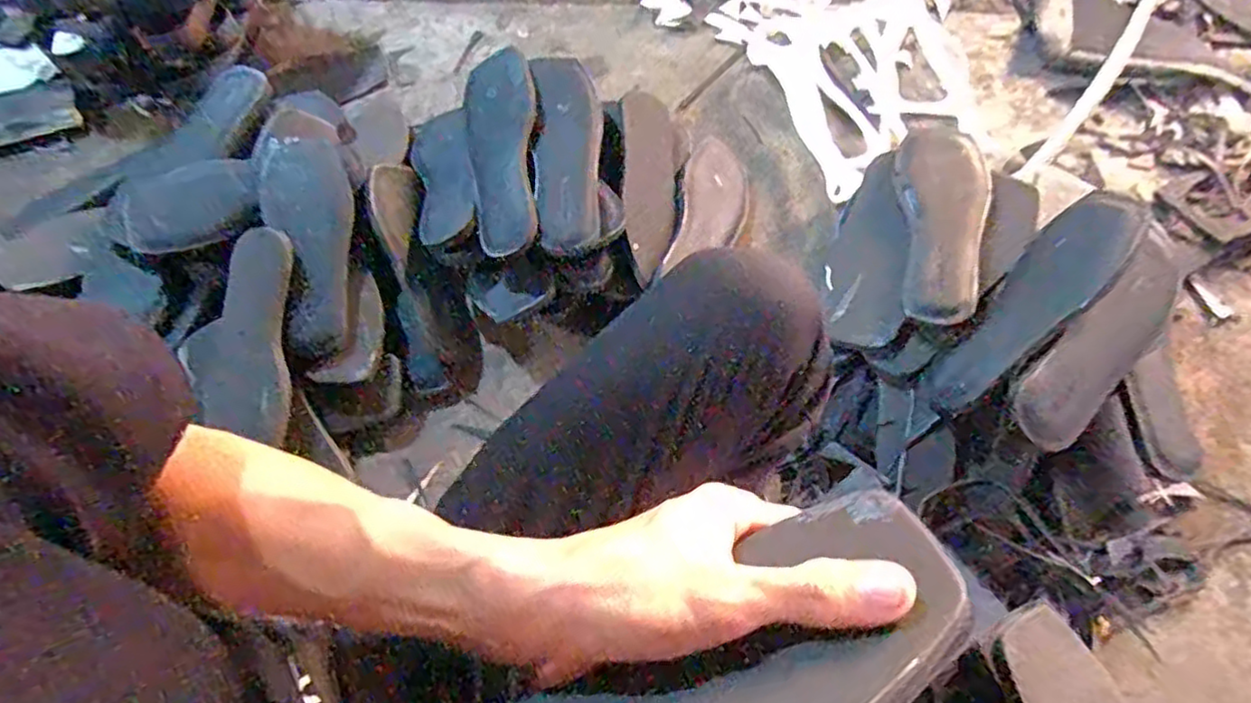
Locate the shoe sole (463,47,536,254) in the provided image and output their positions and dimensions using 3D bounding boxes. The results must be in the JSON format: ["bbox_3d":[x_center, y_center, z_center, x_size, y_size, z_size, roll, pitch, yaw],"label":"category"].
[{"bbox_3d":[-0.131,-0.218,0.737,0.088,0.020,0.248,-18,66,18],"label":"shoe sole"}]

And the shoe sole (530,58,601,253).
[{"bbox_3d":[-0.062,-0.211,0.724,0.067,0.036,0.222,-3,66,1],"label":"shoe sole"}]

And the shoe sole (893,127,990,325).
[{"bbox_3d":[0.320,-0.133,0.691,0.083,0.023,0.234,-8,59,31],"label":"shoe sole"}]

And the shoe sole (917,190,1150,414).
[{"bbox_3d":[0.364,-0.041,0.621,0.237,0.025,0.075,-48,48,5],"label":"shoe sole"}]

